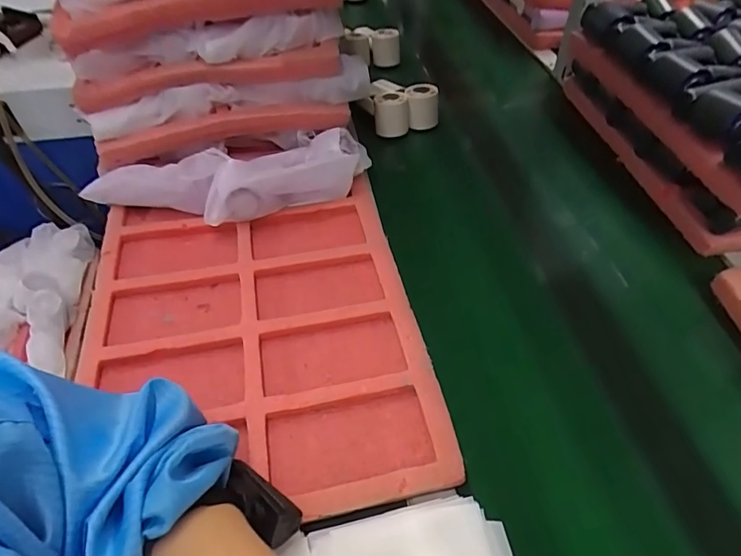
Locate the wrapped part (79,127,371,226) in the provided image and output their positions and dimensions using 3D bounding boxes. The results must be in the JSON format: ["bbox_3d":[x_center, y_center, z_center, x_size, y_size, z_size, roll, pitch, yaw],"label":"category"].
[{"bbox_3d":[-0.167,-0.118,0.614,0.342,0.070,0.108,-14,49,-13],"label":"wrapped part"}]

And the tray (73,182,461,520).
[{"bbox_3d":[-0.121,0.052,0.497,0.326,0.040,0.388,-9,48,-8],"label":"tray"}]

